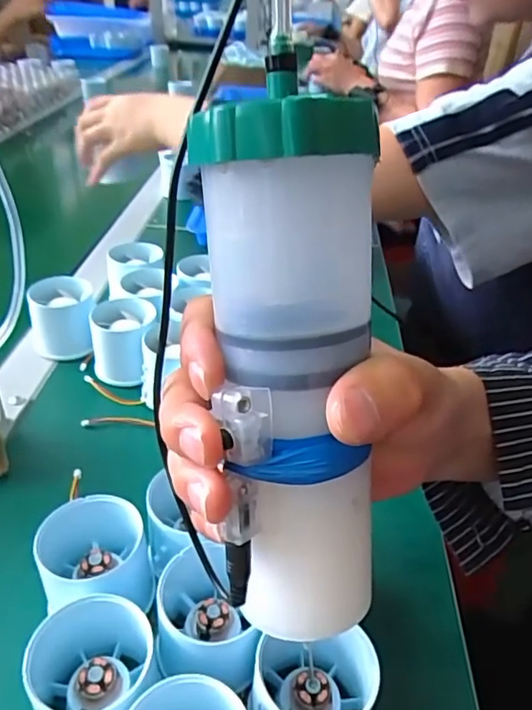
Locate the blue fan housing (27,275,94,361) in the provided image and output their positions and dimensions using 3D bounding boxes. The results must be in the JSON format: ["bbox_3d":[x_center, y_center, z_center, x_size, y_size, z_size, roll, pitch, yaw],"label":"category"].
[{"bbox_3d":[-0.171,-0.030,0.476,0.053,0.055,0.053,-7,37,-14],"label":"blue fan housing"}]

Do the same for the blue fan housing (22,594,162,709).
[{"bbox_3d":[-0.078,0.141,0.247,0.056,0.048,0.060,-22,43,-31],"label":"blue fan housing"}]

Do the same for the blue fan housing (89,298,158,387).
[{"bbox_3d":[-0.113,-0.010,0.450,0.046,0.054,0.051,-2,36,-8],"label":"blue fan housing"}]

